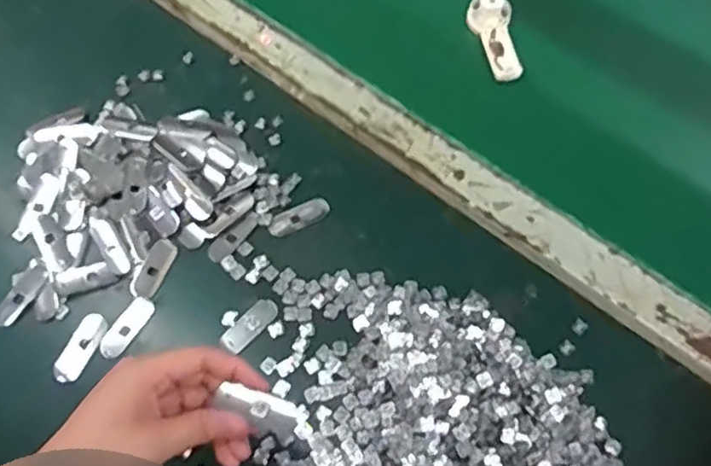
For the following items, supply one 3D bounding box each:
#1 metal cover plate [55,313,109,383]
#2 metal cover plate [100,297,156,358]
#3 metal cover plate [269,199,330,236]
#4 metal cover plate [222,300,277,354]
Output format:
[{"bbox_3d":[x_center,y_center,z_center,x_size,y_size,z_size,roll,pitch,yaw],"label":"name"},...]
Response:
[{"bbox_3d":[-0.203,0.085,0.491,0.020,0.006,0.053,22,64,8],"label":"metal cover plate"},{"bbox_3d":[-0.171,0.070,0.498,0.019,0.004,0.050,30,65,12],"label":"metal cover plate"},{"bbox_3d":[-0.046,-0.013,0.544,0.052,0.004,0.019,-23,66,-14],"label":"metal cover plate"},{"bbox_3d":[-0.079,0.069,0.501,0.019,0.004,0.047,41,68,16],"label":"metal cover plate"}]

